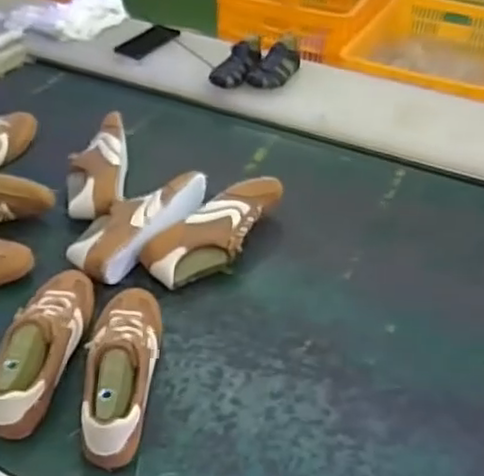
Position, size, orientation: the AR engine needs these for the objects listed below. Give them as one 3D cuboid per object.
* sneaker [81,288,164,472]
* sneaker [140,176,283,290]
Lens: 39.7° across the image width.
[{"bbox_3d":[-0.145,0.150,0.827,0.085,0.086,0.259,0,38,-5],"label":"sneaker"},{"bbox_3d":[-0.023,-0.014,1.049,0.094,0.082,0.286,30,45,29],"label":"sneaker"}]

